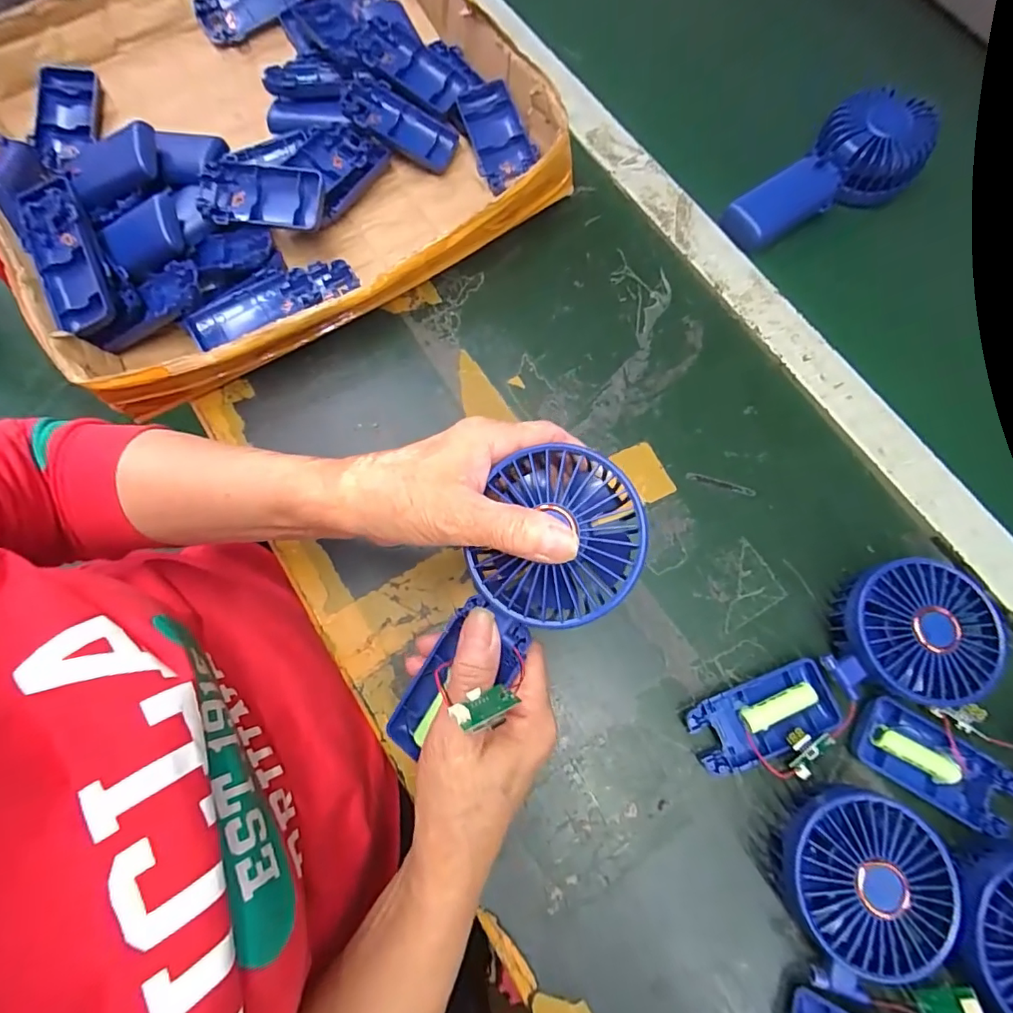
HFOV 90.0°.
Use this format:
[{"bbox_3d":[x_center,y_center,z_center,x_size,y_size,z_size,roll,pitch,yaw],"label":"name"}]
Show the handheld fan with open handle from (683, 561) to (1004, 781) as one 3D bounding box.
[{"bbox_3d":[0.207,0.104,0.321,0.197,0.043,0.087,-26,77,-6],"label":"handheld fan with open handle"}]

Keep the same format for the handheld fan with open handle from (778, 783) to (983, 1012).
[{"bbox_3d":[0.199,0.240,0.273,0.095,0.046,0.154,11,76,3],"label":"handheld fan with open handle"}]

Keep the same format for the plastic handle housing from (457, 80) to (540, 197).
[{"bbox_3d":[-0.008,-0.315,0.433,0.047,0.030,0.087,-18,76,-4],"label":"plastic handle housing"}]

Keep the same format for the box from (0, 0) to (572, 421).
[{"bbox_3d":[-0.200,-0.305,0.420,0.412,0.070,0.372,-29,77,-7],"label":"box"}]

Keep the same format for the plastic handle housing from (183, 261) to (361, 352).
[{"bbox_3d":[-0.181,-0.160,0.394,0.128,0.031,0.025,-29,77,-7],"label":"plastic handle housing"}]

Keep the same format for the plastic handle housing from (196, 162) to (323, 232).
[{"bbox_3d":[-0.192,-0.241,0.391,0.096,0.014,0.044,6,78,1],"label":"plastic handle housing"}]

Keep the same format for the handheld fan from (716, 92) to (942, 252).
[{"bbox_3d":[0.266,-0.269,0.414,0.164,0.042,0.078,-37,78,-8],"label":"handheld fan"}]

